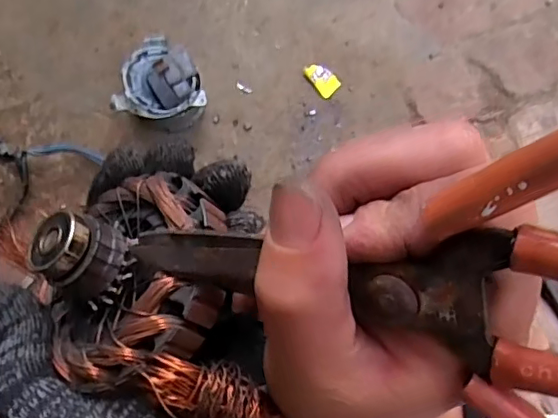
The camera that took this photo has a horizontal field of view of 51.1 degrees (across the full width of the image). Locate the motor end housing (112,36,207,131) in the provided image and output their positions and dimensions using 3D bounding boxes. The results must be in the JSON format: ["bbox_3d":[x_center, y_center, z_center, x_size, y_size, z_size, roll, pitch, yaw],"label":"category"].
[{"bbox_3d":[-0.156,-0.173,0.809,0.118,0.084,0.114,11,75,1],"label":"motor end housing"}]

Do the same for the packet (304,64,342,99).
[{"bbox_3d":[0.062,-0.191,0.852,0.056,0.014,0.035,43,78,9],"label":"packet"}]

